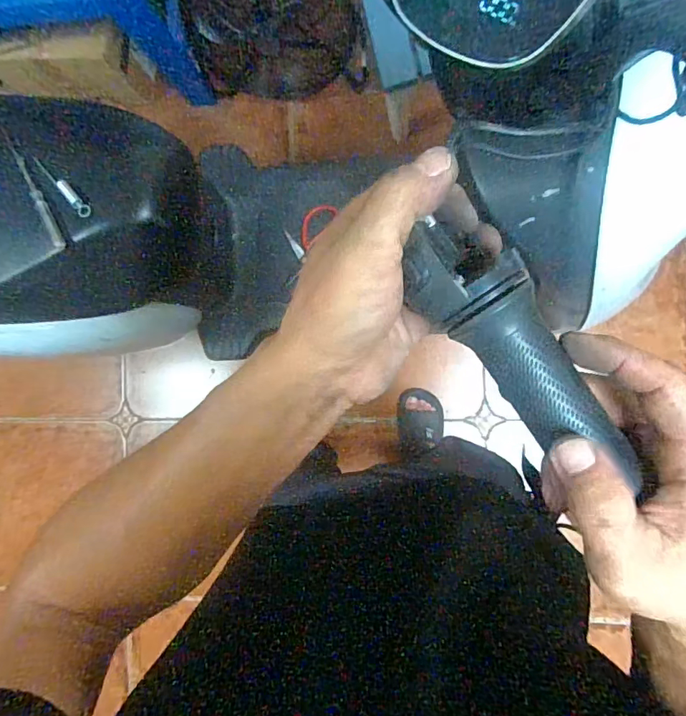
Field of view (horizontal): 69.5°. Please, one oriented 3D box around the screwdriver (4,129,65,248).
[{"bbox_3d":[-0.398,-0.215,0.639,0.015,0.018,0.154,-27,86,7],"label":"screwdriver"}]

